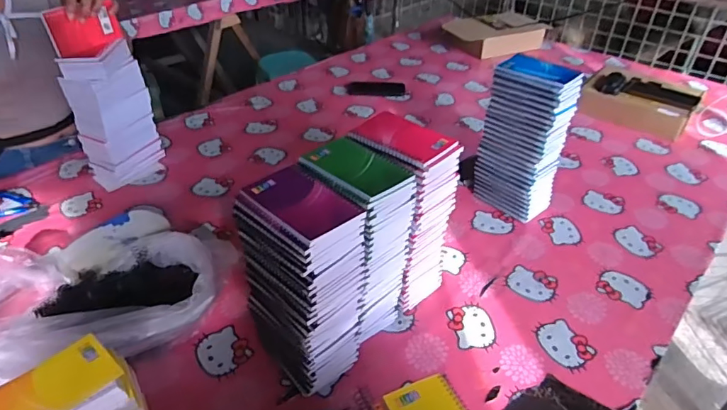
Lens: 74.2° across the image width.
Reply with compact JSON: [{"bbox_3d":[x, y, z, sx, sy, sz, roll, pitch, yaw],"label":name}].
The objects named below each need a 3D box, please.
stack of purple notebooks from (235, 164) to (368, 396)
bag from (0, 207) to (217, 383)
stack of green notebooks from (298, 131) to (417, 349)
[{"bbox_3d":[-0.075,0.107,0.628,0.129,0.285,0.101,30,46,32],"label":"stack of purple notebooks"},{"bbox_3d":[-0.402,0.132,0.735,0.318,0.105,0.276,-14,40,-18],"label":"bag"},{"bbox_3d":[-0.010,0.065,0.685,0.122,0.283,0.102,28,45,30],"label":"stack of green notebooks"}]

